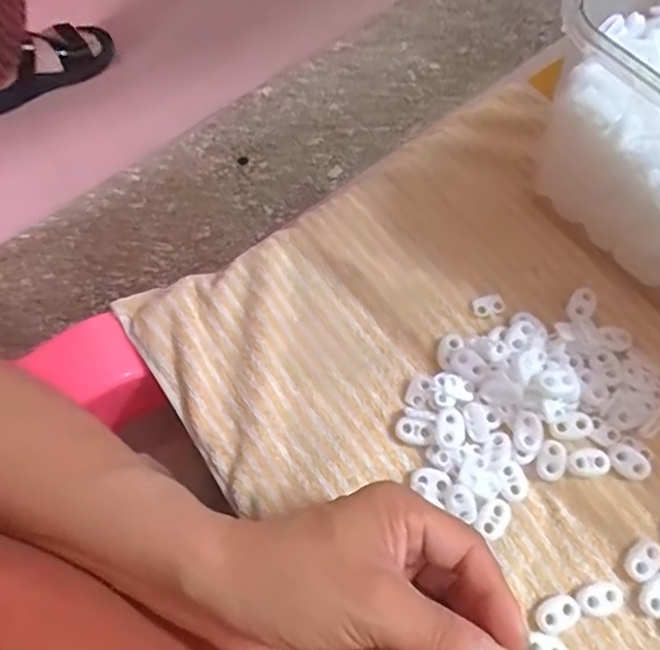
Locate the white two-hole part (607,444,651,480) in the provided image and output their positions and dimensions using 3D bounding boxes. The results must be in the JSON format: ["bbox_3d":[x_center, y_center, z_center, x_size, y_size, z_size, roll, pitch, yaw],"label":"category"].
[{"bbox_3d":[0.163,0.074,0.317,0.023,0.005,0.014,27,74,9],"label":"white two-hole part"}]

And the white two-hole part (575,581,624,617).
[{"bbox_3d":[0.137,0.140,0.298,0.023,0.005,0.014,-16,72,-4],"label":"white two-hole part"}]

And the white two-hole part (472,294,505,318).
[{"bbox_3d":[0.095,-0.012,0.351,0.018,0.004,0.012,-15,72,-4],"label":"white two-hole part"}]

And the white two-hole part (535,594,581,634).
[{"bbox_3d":[0.115,0.147,0.296,0.023,0.004,0.015,-22,73,-6],"label":"white two-hole part"}]

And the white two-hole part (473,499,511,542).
[{"bbox_3d":[0.087,0.103,0.309,0.016,0.004,0.021,34,75,11],"label":"white two-hole part"}]

